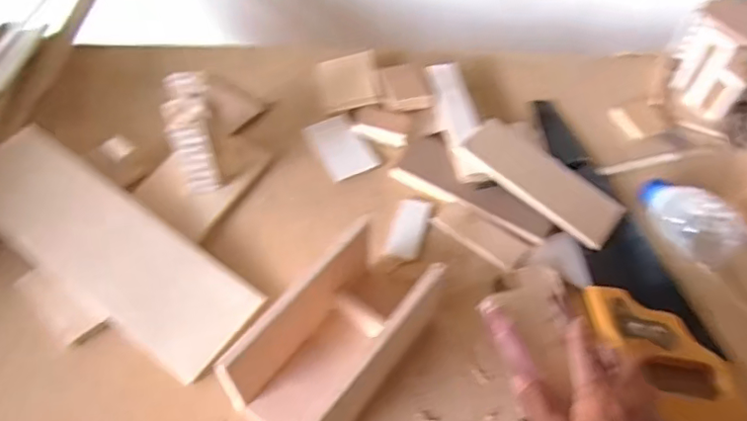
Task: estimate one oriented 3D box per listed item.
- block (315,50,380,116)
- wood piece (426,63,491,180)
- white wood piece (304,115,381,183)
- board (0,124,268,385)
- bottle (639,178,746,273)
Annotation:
[{"bbox_3d":[-0.030,-0.163,0.705,0.074,0.019,0.082,-10,54,-7],"label":"block"},{"bbox_3d":[0.101,-0.108,0.657,0.041,0.022,0.188,-7,54,-5],"label":"wood piece"},{"bbox_3d":[-0.038,-0.076,0.661,0.054,0.008,0.090,-23,57,-16],"label":"white wood piece"},{"bbox_3d":[-0.267,0.031,0.553,0.333,0.012,0.106,32,68,12],"label":"board"},{"bbox_3d":[0.324,0.006,0.577,0.070,0.051,0.107,-35,61,-23],"label":"bottle"}]

